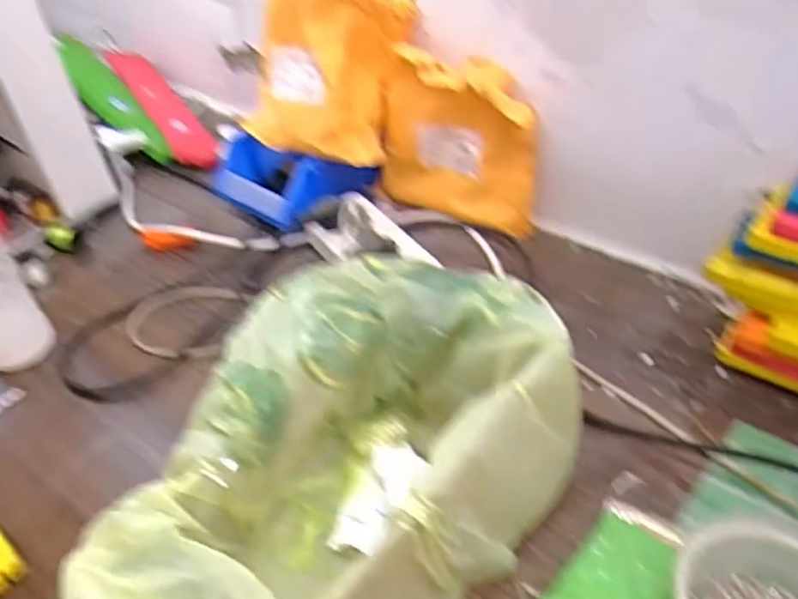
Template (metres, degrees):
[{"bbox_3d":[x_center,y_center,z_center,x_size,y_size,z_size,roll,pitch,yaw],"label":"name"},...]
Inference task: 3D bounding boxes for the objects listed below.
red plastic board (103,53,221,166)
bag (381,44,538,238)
[{"bbox_3d":[-0.335,-0.276,0.948,0.058,0.012,0.344,-18,50,-30],"label":"red plastic board"},{"bbox_3d":[0.061,-0.162,0.684,0.168,0.159,0.050,23,50,28],"label":"bag"}]

